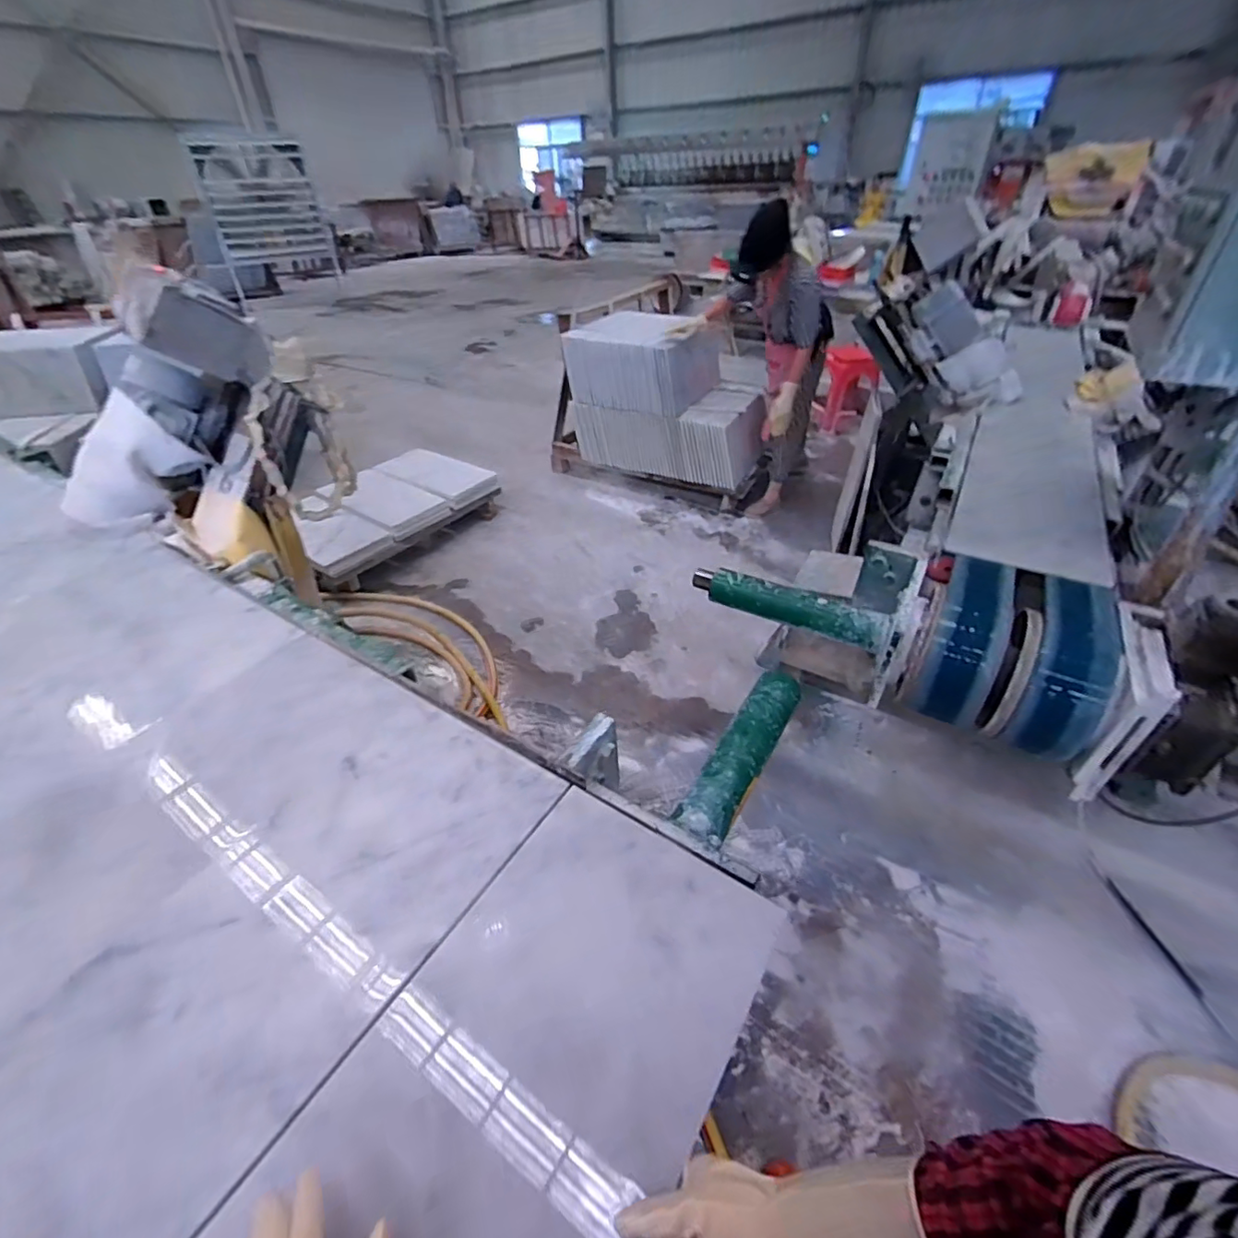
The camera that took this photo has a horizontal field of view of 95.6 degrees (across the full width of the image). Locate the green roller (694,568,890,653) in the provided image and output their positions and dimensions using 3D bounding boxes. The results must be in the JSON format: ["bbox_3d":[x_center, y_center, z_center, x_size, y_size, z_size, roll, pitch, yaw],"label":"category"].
[{"bbox_3d":[0.376,-0.037,1.272,0.439,0.060,0.087,21,45,26],"label":"green roller"}]

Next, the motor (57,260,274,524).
[{"bbox_3d":[-1.012,-0.455,1.255,0.272,0.592,0.234,23,22,-40],"label":"motor"}]

